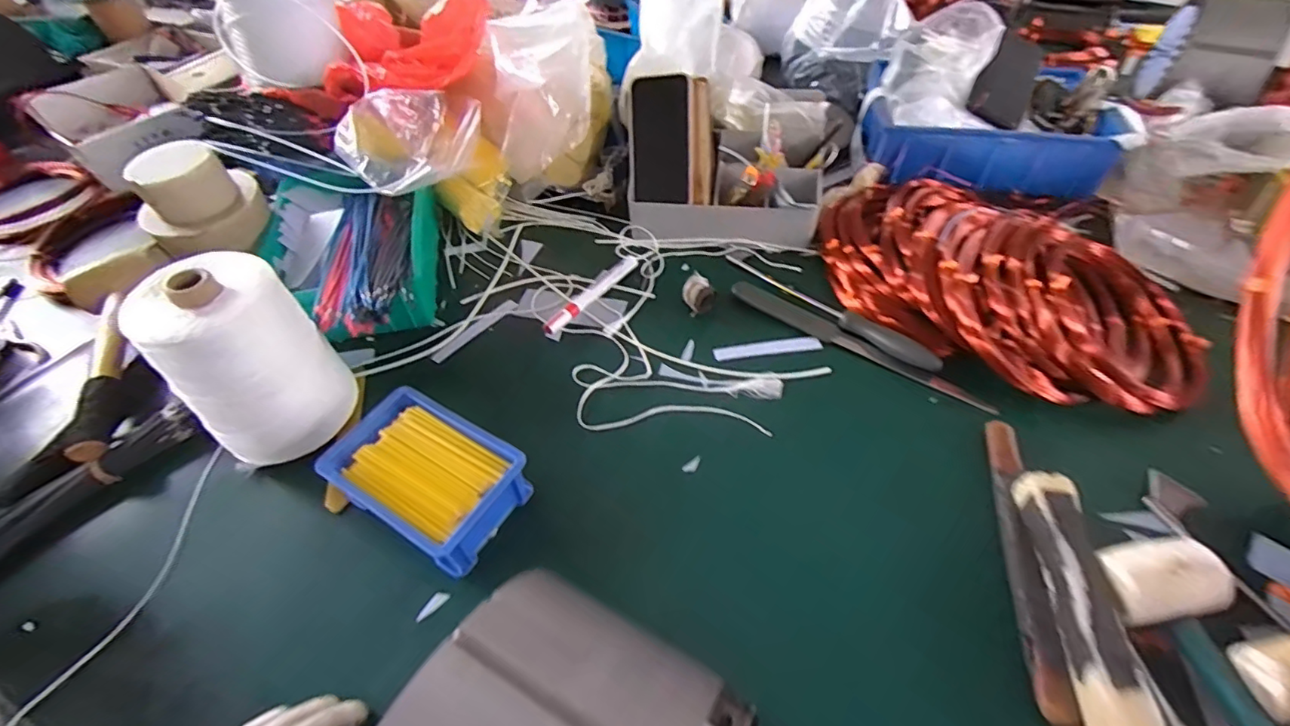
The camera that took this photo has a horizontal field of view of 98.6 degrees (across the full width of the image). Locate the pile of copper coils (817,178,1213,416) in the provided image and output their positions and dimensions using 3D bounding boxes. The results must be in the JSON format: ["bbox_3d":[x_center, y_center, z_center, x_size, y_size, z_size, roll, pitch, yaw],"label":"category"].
[{"bbox_3d":[0.367,-0.088,0.582,0.386,0.062,0.198,31,58,26],"label":"pile of copper coils"}]

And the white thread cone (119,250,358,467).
[{"bbox_3d":[-0.331,-0.004,0.459,0.095,0.149,0.111,31,58,25],"label":"white thread cone"}]

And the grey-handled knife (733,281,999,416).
[{"bbox_3d":[0.215,-0.023,0.576,0.277,0.006,0.031,31,58,26],"label":"grey-handled knife"}]

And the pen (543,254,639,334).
[{"bbox_3d":[-0.058,-0.079,0.631,0.019,0.019,0.147,31,58,26],"label":"pen"}]

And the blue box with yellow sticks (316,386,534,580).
[{"bbox_3d":[-0.171,0.095,0.461,0.155,0.062,0.105,25,55,22],"label":"blue box with yellow sticks"}]

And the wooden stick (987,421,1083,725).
[{"bbox_3d":[0.287,0.140,0.421,0.024,0.024,0.231,9,51,11],"label":"wooden stick"}]

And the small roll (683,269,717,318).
[{"bbox_3d":[0.058,-0.076,0.618,0.035,0.024,0.038,-1,50,2],"label":"small roll"}]

